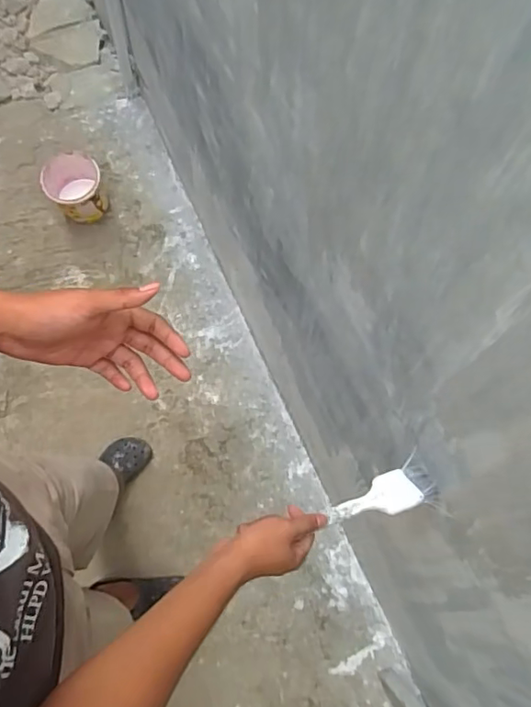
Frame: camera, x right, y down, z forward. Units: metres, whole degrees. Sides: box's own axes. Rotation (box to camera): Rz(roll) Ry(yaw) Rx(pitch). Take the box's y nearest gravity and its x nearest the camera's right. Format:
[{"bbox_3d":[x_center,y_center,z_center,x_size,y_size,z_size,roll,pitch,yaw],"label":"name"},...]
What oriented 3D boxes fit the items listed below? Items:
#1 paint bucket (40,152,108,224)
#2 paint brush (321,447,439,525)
[{"bbox_3d":[-0.559,-0.478,1.605,0.159,0.143,0.157,1,68,-2],"label":"paint bucket"},{"bbox_3d":[0.152,0.186,0.706,0.169,0.032,0.066,-12,70,-26],"label":"paint brush"}]

